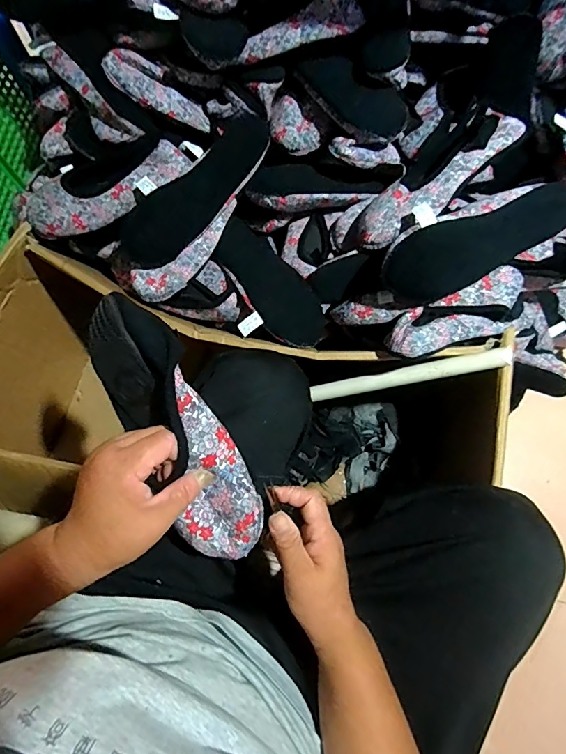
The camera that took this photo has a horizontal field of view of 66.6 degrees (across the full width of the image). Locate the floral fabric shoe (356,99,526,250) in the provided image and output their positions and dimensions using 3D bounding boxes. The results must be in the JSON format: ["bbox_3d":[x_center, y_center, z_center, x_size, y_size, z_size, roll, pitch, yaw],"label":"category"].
[{"bbox_3d":[0.205,-0.269,0.582,0.094,0.064,0.246,43,79,10],"label":"floral fabric shoe"}]

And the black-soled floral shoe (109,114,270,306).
[{"bbox_3d":[-0.129,-0.241,0.627,0.127,0.063,0.306,43,98,10],"label":"black-soled floral shoe"}]

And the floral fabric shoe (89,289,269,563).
[{"bbox_3d":[-0.090,0.044,0.361,0.077,0.059,0.236,-30,91,-7],"label":"floral fabric shoe"}]

